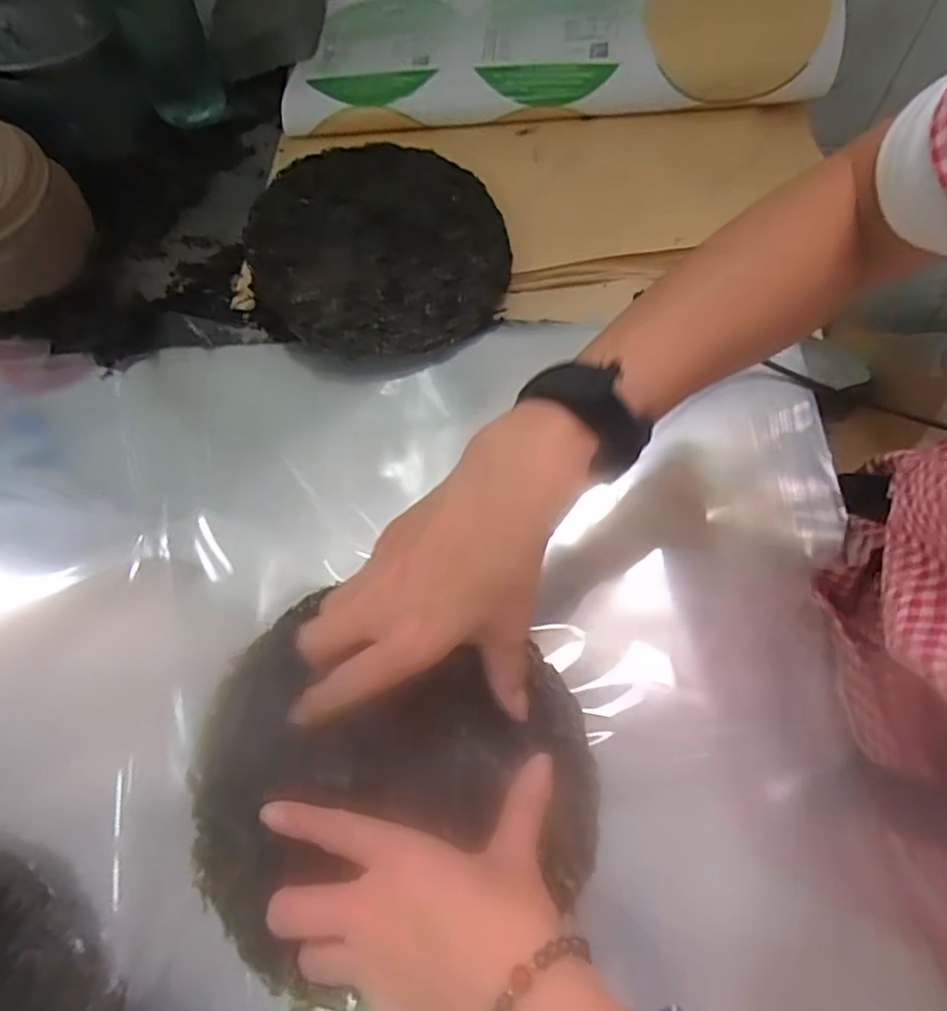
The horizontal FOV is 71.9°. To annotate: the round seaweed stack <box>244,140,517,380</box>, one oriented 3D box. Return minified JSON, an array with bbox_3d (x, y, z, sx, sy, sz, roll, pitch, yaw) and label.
[{"bbox_3d":[-0.074,-0.201,0.530,0.199,0.054,0.198,-1,67,2],"label":"round seaweed stack"}]

